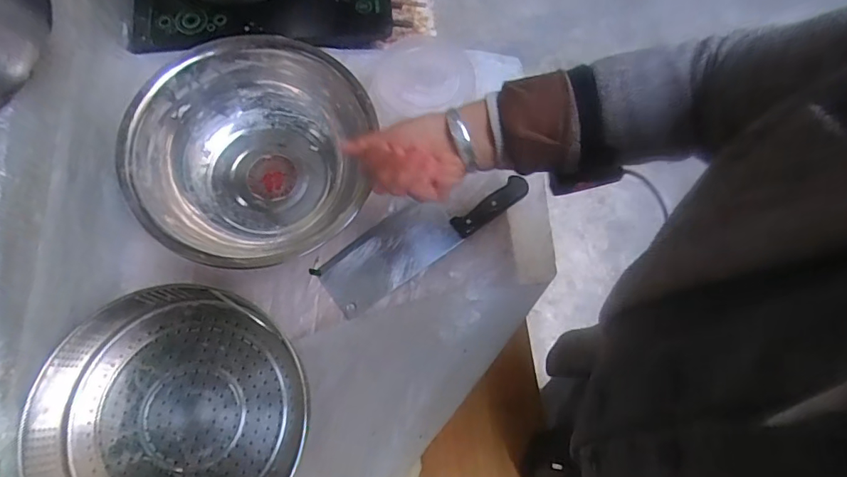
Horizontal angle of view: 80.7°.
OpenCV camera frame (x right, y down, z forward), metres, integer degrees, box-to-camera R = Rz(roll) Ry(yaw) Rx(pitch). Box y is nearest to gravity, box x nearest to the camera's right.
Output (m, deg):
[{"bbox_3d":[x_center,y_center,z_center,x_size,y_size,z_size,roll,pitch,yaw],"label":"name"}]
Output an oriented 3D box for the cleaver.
[{"bbox_3d":[0.000,-0.010,0.626,0.275,0.014,0.077,-35,76,-11],"label":"cleaver"}]

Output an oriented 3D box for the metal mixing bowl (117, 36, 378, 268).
[{"bbox_3d":[-0.196,-0.096,0.599,0.258,0.097,0.278,23,74,7],"label":"metal mixing bowl"}]

